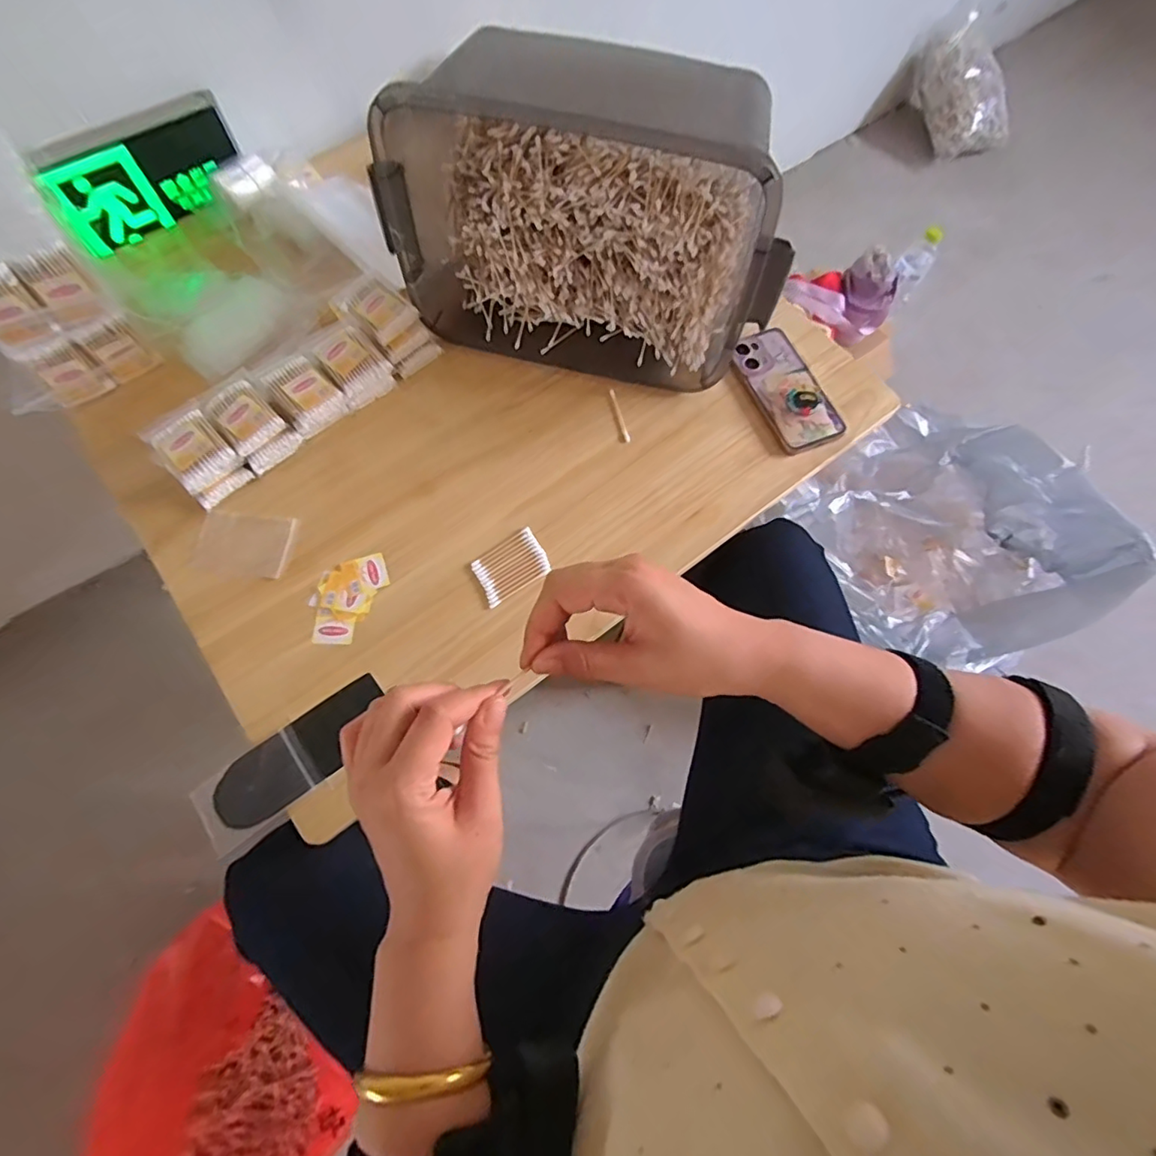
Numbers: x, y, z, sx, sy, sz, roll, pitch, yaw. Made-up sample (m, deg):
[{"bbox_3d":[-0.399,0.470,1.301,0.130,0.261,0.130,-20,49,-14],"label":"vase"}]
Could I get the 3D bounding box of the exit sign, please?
[{"bbox_3d":[-0.523,-0.491,0.691,0.219,0.112,0.019,-38,64,-16],"label":"exit sign"}]

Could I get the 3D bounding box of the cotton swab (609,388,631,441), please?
[{"bbox_3d":[0.048,-0.185,0.641,0.007,0.004,0.071,-14,70,-6],"label":"cotton swab"}]

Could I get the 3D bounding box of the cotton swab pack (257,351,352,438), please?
[{"bbox_3d":[-0.294,-0.198,0.610,0.063,0.038,0.088,-35,74,-13],"label":"cotton swab pack"}]

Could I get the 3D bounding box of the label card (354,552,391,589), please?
[{"bbox_3d":[-0.209,-0.007,0.575,0.026,0.004,0.038,-21,71,-9],"label":"label card"}]

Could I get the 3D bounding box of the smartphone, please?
[{"bbox_3d":[0.237,-0.220,0.644,0.079,0.012,0.157,-23,71,-9],"label":"smartphone"}]

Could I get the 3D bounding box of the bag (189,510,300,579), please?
[{"bbox_3d":[-0.342,-0.035,0.579,0.094,0.004,0.065,6,69,1],"label":"bag"}]

